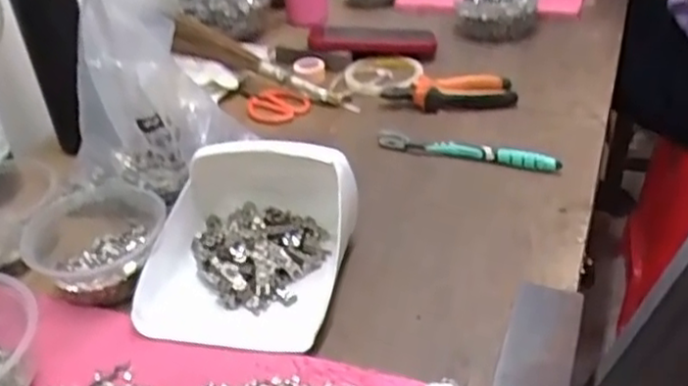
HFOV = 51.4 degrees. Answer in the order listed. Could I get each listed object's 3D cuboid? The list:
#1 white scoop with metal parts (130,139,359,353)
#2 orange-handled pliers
[{"bbox_3d":[-0.075,0.031,0.572,0.158,0.081,0.175,2,36,10],"label":"white scoop with metal parts"},{"bbox_3d":[0.123,-0.119,0.837,0.154,0.030,0.053,3,36,11],"label":"orange-handled pliers"}]

